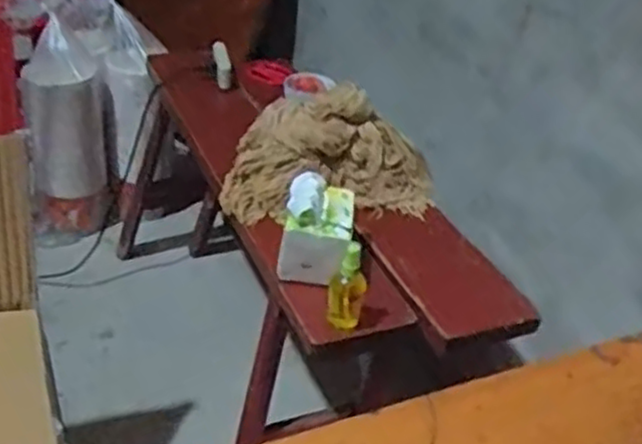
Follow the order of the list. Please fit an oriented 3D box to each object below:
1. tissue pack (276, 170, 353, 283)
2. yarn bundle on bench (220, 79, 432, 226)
[{"bbox_3d":[-0.005,0.015,1.065,0.098,0.108,0.156,8,33,1],"label":"tissue pack"},{"bbox_3d":[0.018,-0.117,1.243,0.365,0.192,0.154,-6,35,-19],"label":"yarn bundle on bench"}]

